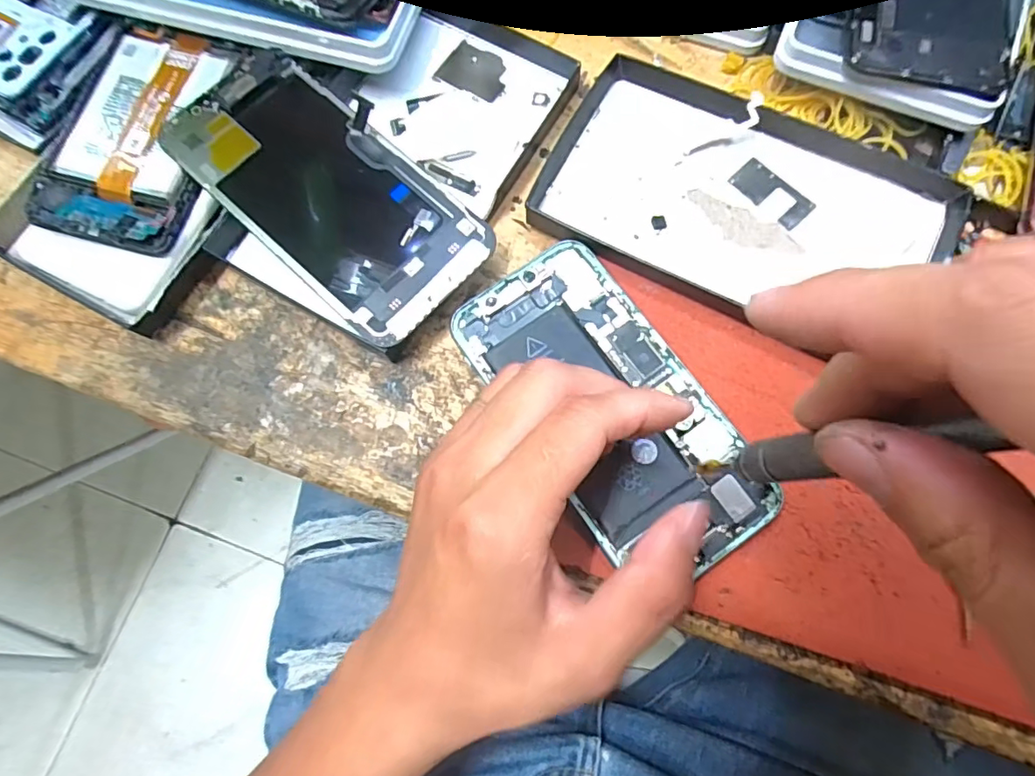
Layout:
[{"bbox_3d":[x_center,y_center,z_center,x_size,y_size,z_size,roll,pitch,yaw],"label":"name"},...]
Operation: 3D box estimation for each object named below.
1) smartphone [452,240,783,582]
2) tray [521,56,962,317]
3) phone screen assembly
[{"bbox_3d":[0.039,0.007,0.240,0.073,0.005,0.151,-34,77,-7],"label":"smartphone"},{"bbox_3d":[0.103,-0.087,0.260,0.175,0.013,0.103,25,77,7],"label":"tray"},{"bbox_3d":[-0.084,-0.088,0.252,0.142,0.006,0.072,42,78,6],"label":"phone screen assembly"}]

